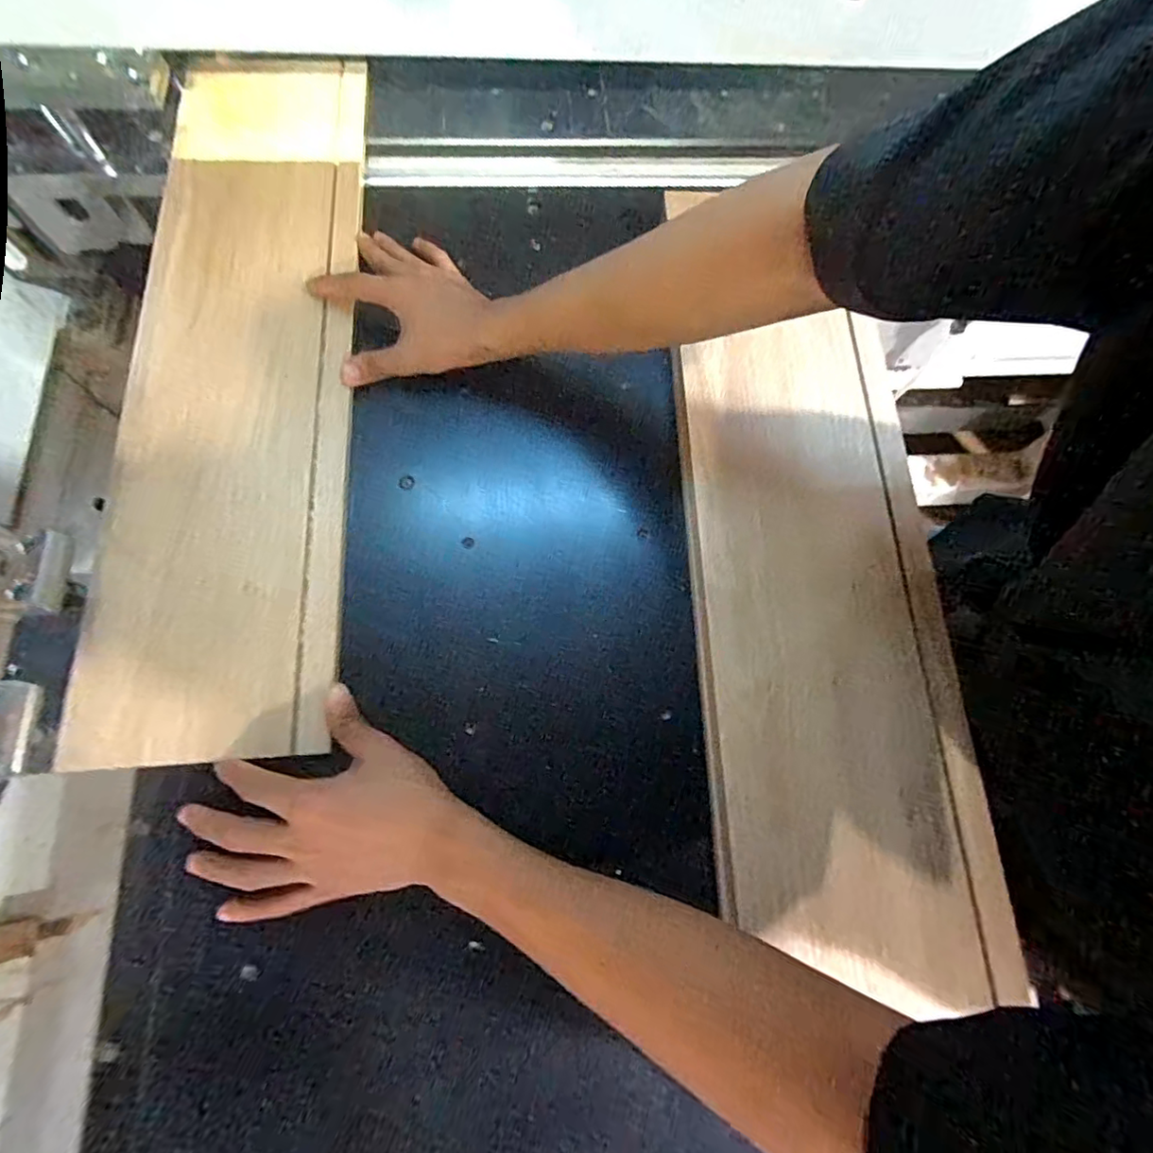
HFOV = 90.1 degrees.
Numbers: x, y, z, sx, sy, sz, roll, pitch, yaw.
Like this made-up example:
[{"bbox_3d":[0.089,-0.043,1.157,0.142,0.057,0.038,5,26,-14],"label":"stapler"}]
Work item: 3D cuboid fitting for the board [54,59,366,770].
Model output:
[{"bbox_3d":[-0.278,-0.185,0.482,0.175,0.026,0.643,-4,73,-3],"label":"board"}]

